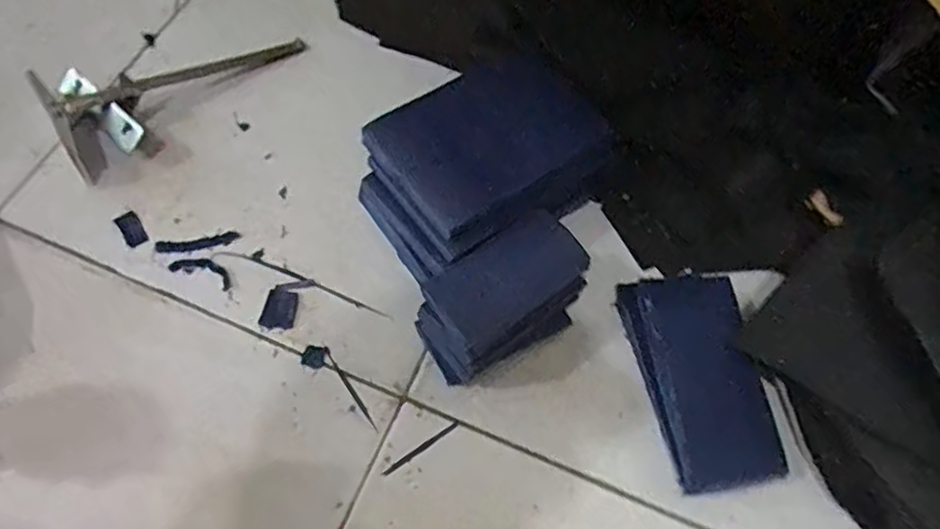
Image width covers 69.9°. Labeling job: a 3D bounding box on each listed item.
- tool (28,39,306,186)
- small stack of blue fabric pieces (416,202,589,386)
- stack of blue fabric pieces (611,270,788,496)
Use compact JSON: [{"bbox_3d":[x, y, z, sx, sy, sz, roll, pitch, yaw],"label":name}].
[{"bbox_3d":[-0.270,-0.175,0.645,0.249,0.065,0.080,-25,69,-17],"label":"tool"},{"bbox_3d":[0.024,0.031,0.550,0.137,0.102,0.078,-30,69,-20],"label":"small stack of blue fabric pieces"},{"bbox_3d":[0.194,0.094,0.568,0.097,0.036,0.180,-8,65,-7],"label":"stack of blue fabric pieces"}]

